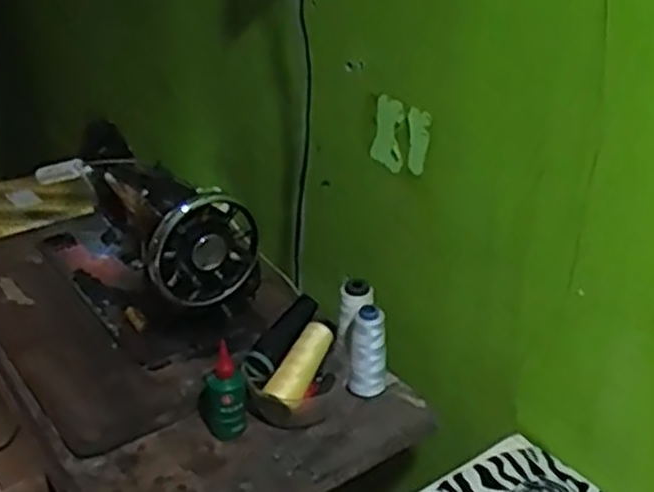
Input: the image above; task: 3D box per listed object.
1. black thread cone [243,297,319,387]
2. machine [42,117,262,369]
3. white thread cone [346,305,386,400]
[{"bbox_3d":[-0.055,0.106,0.913,0.039,0.037,0.126,17,50,28],"label":"black thread cone"},{"bbox_3d":[-0.262,-0.036,1.072,0.162,0.205,0.431,-20,35,-31],"label":"machine"},{"bbox_3d":[0.047,0.124,0.922,0.042,0.112,0.037,2,29,4],"label":"white thread cone"}]

